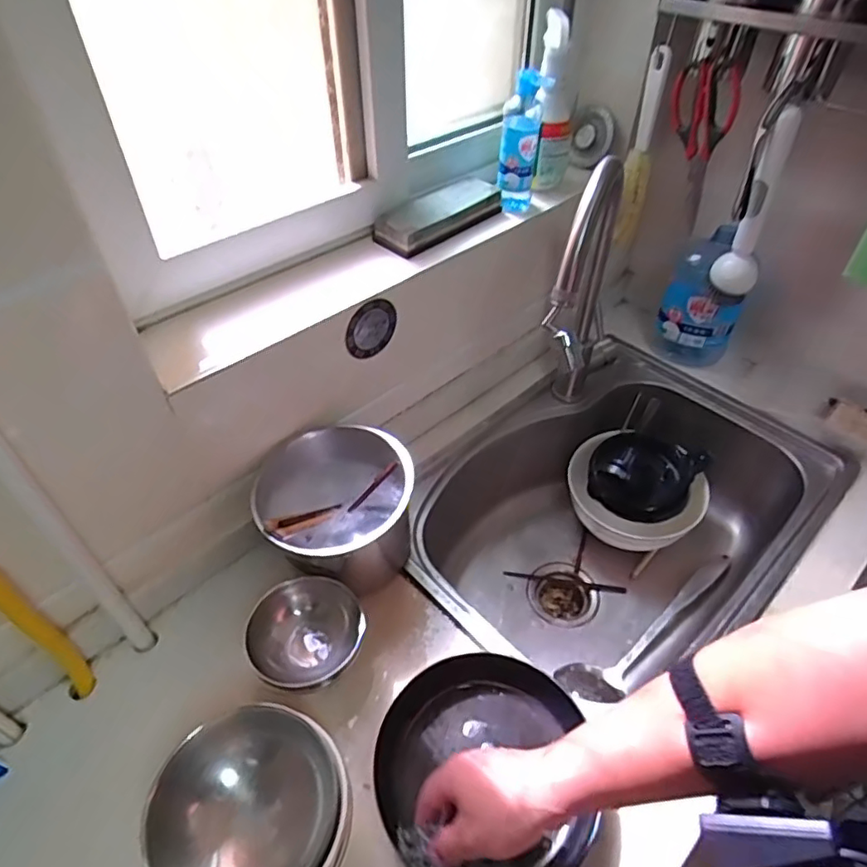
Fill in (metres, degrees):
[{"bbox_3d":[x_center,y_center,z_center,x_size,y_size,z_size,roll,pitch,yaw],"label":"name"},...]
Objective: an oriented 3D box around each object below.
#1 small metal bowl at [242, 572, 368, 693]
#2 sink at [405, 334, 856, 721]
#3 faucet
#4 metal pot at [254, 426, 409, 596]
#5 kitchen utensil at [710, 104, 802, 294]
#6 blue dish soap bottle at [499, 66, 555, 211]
[{"bbox_3d":[-0.131,0.214,0.611,0.115,0.068,0.100,-32,52,-28],"label":"small metal bowl"},{"bbox_3d":[0.252,0.146,0.871,0.579,0.221,0.413,-31,52,-27],"label":"sink"},{"bbox_3d":[0.175,-0.127,0.731,0.044,0.384,0.267,13,46,14],"label":"faucet"},{"bbox_3d":[-0.107,0.097,0.681,0.167,0.140,0.137,-24,49,-22],"label":"metal pot"},{"bbox_3d":[0.431,-0.301,0.768,0.053,0.224,0.062,23,49,23],"label":"kitchen utensil"},{"bbox_3d":[0.119,-0.388,0.786,0.055,0.171,0.043,5,45,6],"label":"blue dish soap bottle"}]

